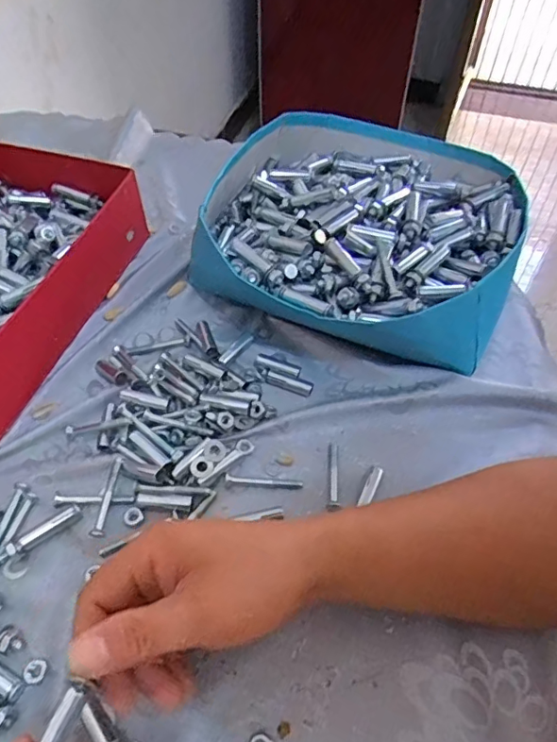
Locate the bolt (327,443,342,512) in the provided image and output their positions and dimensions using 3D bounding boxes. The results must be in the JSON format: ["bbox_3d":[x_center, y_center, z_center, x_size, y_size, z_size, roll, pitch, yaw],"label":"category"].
[{"bbox_3d":[0.042,0.079,0.402,0.009,0.010,0.059,4,52,1],"label":"bolt"}]

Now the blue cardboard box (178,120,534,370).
[{"bbox_3d":[0.075,-0.129,0.512,0.269,0.093,0.278,19,54,13],"label":"blue cardboard box"}]

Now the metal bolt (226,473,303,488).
[{"bbox_3d":[-0.010,0.082,0.398,0.057,0.005,0.005,5,52,2],"label":"metal bolt"}]

